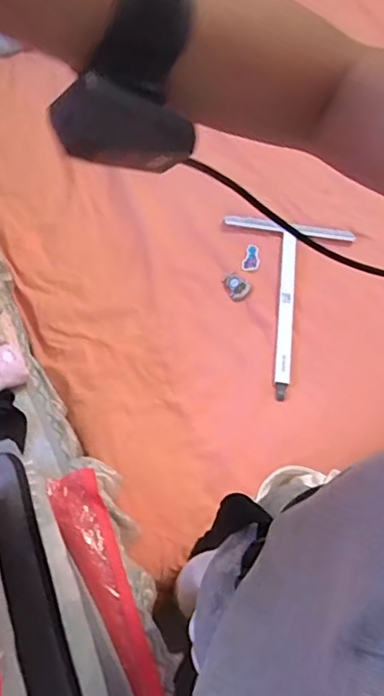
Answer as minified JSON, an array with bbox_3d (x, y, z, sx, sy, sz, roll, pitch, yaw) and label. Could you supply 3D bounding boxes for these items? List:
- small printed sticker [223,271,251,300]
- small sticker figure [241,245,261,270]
[{"bbox_3d":[0.087,-0.125,1.087,0.049,0.008,0.062,-35,70,-18],"label":"small printed sticker"},{"bbox_3d":[0.125,-0.184,1.130,0.035,0.005,0.072,16,58,9],"label":"small sticker figure"}]

